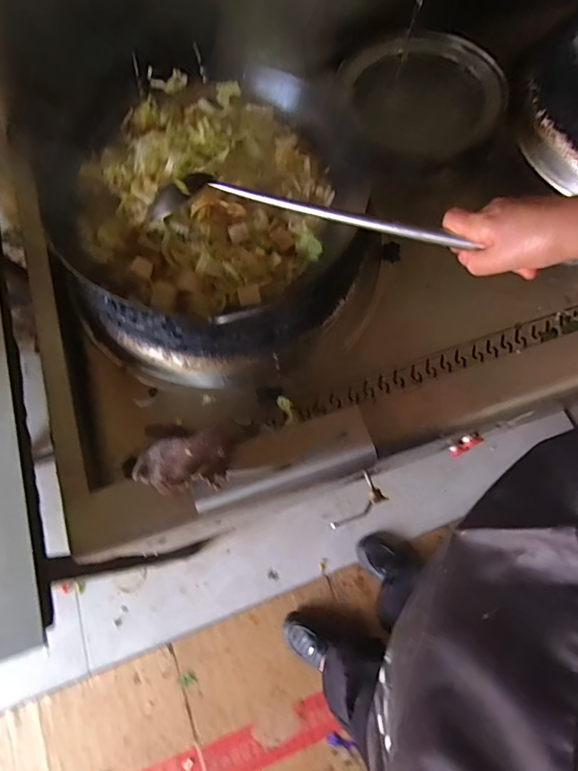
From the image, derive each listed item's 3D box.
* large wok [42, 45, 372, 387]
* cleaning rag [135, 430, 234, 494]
[{"bbox_3d":[-0.098,-0.243,0.665,0.393,0.214,0.427,0,69,1],"label":"large wok"},{"bbox_3d":[-0.140,0.097,0.586,0.125,0.036,0.079,-3,69,0],"label":"cleaning rag"}]

